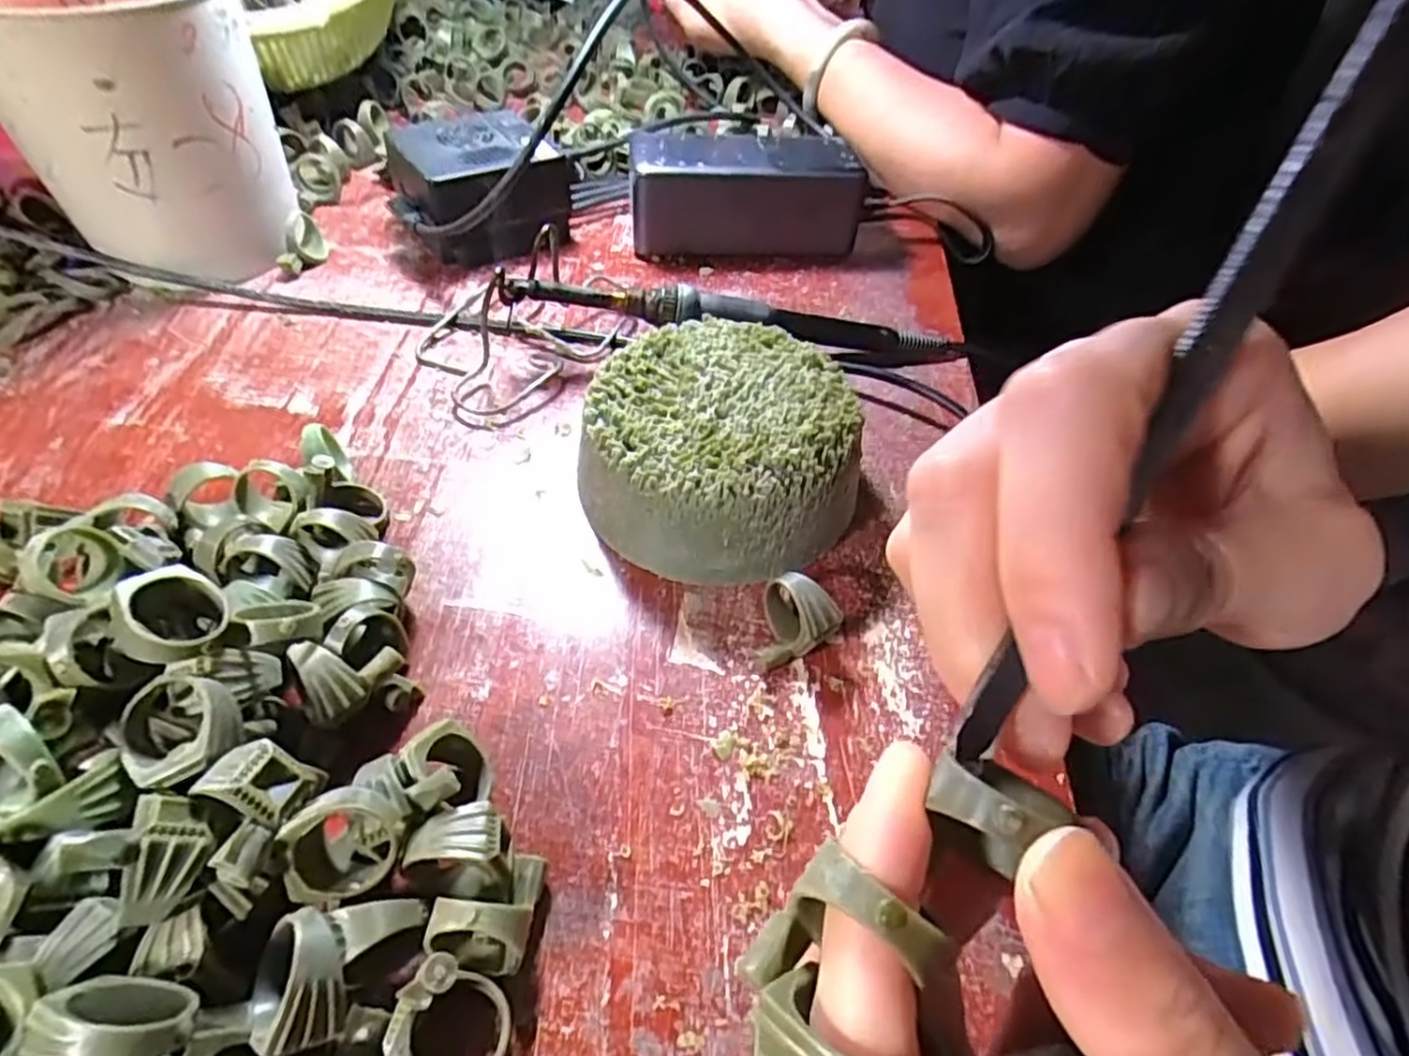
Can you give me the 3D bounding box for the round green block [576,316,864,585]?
[{"bbox_3d":[0.006,-0.031,0.270,0.098,0.047,0.097,2,49,-3],"label":"round green block"}]

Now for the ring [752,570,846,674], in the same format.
[{"bbox_3d":[0.031,0.032,0.231,0.024,0.025,0.024,2,49,-3],"label":"ring"}]

